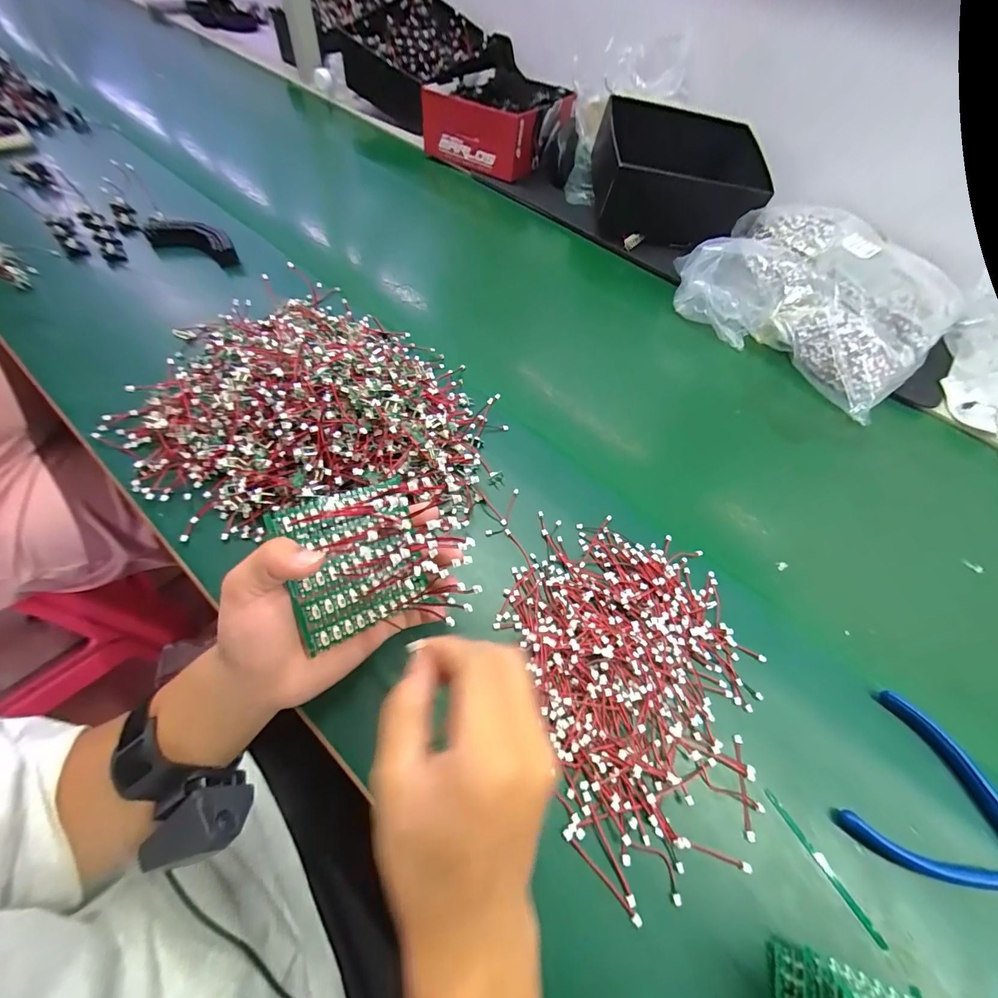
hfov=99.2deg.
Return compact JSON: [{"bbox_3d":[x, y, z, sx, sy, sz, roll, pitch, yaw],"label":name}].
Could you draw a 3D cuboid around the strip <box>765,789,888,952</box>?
[{"bbox_3d":[0.200,0.224,0.262,0.007,0.004,0.086,-25,63,-21],"label":"strip"}]

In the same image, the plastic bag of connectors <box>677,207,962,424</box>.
[{"bbox_3d":[0.421,-0.279,0.566,0.277,0.070,0.304,-36,67,-25],"label":"plastic bag of connectors"}]

